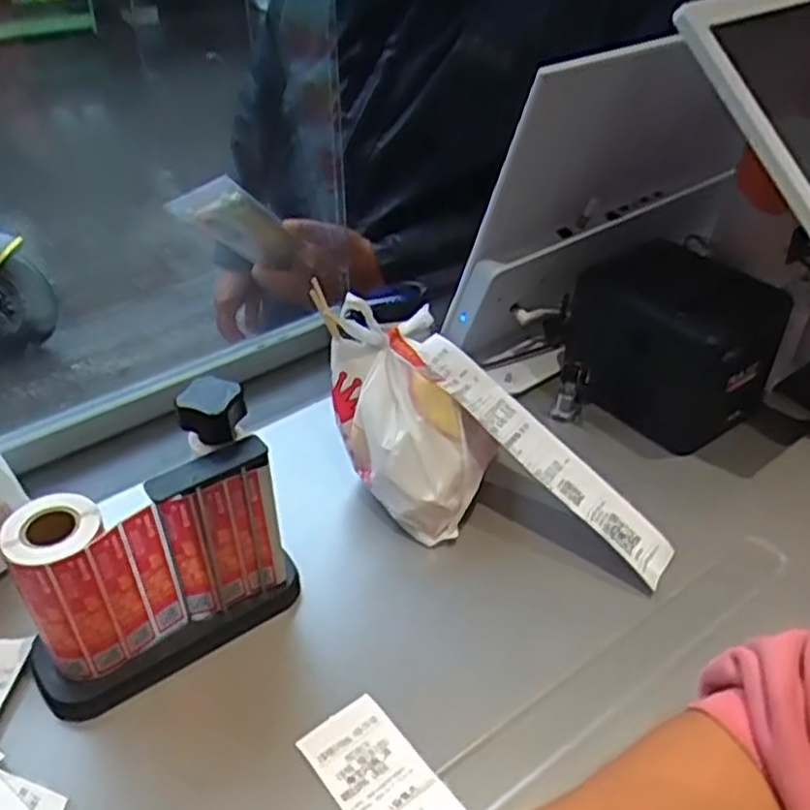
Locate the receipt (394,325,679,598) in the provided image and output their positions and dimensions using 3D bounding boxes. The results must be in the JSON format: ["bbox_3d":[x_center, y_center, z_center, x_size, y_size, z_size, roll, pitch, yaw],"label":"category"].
[{"bbox_3d":[0.100,0.032,0.617,0.272,0.017,0.044,43,49,8],"label":"receipt"}]

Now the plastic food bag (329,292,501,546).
[{"bbox_3d":[0.004,0.012,0.624,0.092,0.140,0.138,-18,42,-23],"label":"plastic food bag"}]

